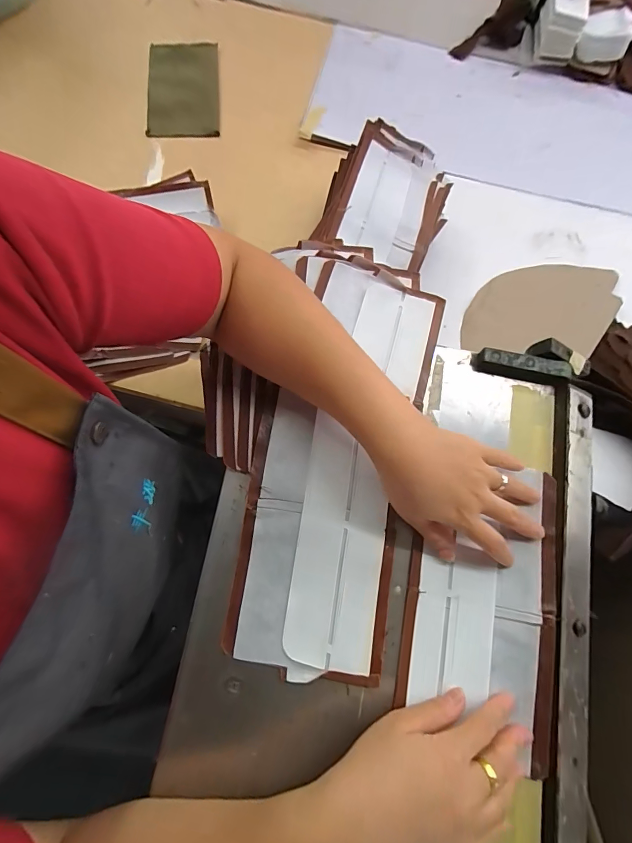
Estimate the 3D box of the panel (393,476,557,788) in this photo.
[{"bbox_3d":[0.133,0.138,0.305,0.116,0.009,0.202,12,76,2],"label":"panel"}]

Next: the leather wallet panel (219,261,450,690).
[{"bbox_3d":[0.020,0.023,0.326,0.134,0.013,0.348,13,77,2],"label":"leather wallet panel"}]

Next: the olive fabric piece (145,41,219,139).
[{"bbox_3d":[-0.204,-0.515,0.586,0.106,0.012,0.179,-2,76,-5],"label":"olive fabric piece"}]

